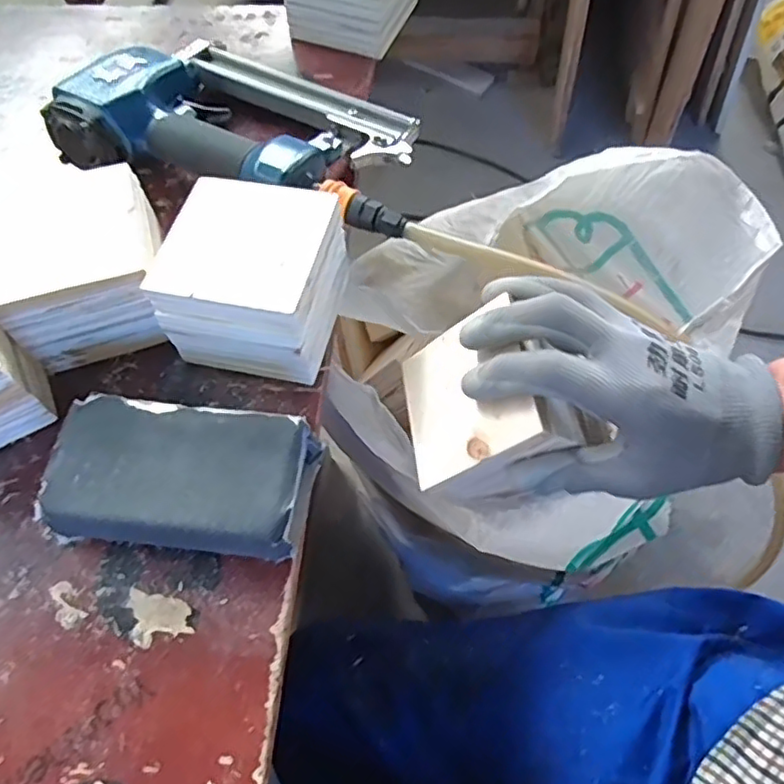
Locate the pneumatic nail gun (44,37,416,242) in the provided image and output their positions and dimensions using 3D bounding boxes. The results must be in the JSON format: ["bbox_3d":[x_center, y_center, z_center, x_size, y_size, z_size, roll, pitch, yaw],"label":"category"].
[{"bbox_3d":[-0.104,-0.201,0.471,0.249,0.066,0.160,11,64,7],"label":"pneumatic nail gun"}]

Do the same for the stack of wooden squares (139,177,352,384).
[{"bbox_3d":[-0.082,-0.070,0.397,0.099,0.077,0.099,10,64,7],"label":"stack of wooden squares"}]

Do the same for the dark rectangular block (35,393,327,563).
[{"bbox_3d":[-0.117,0.049,0.357,0.137,0.038,0.077,5,64,4],"label":"dark rectangular block"}]

